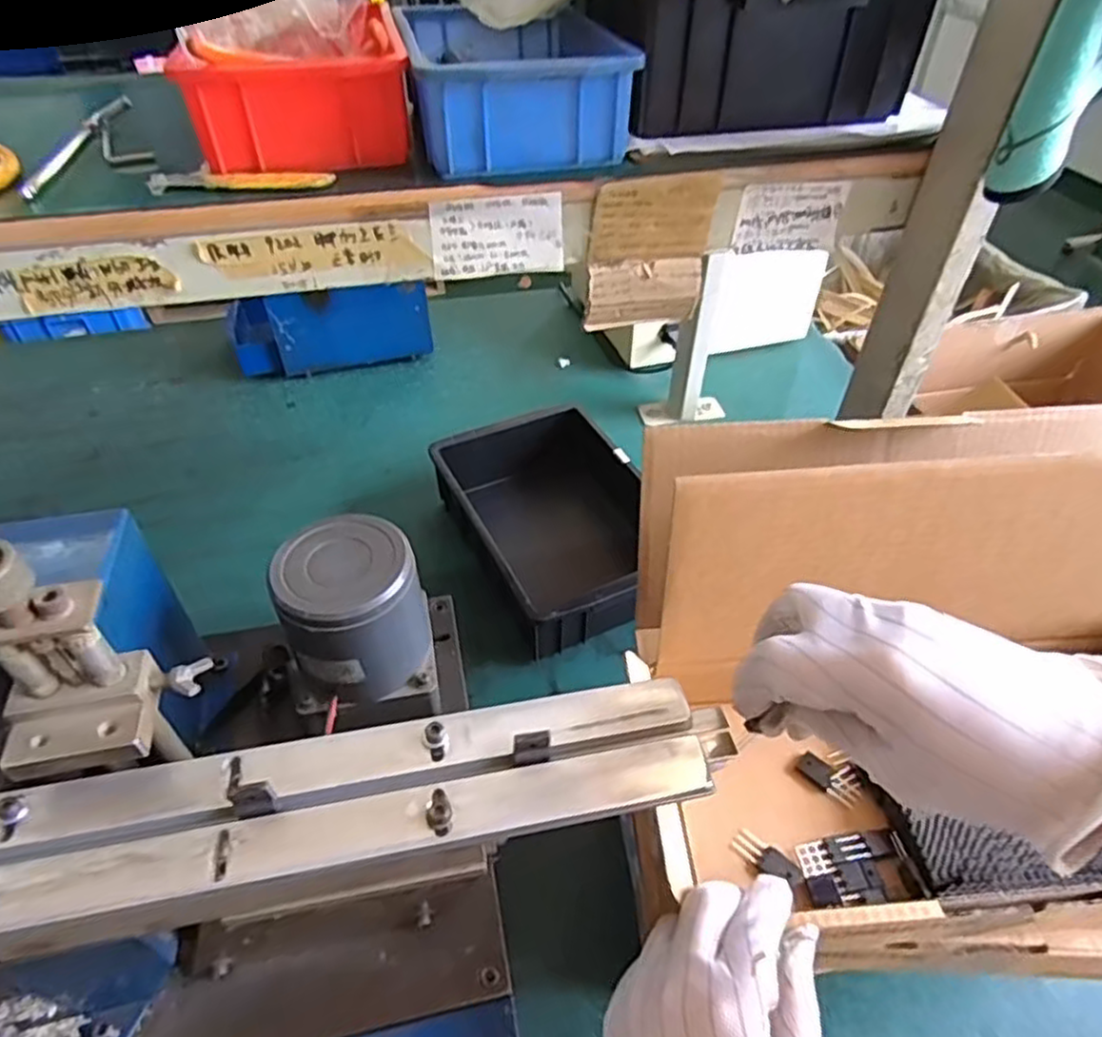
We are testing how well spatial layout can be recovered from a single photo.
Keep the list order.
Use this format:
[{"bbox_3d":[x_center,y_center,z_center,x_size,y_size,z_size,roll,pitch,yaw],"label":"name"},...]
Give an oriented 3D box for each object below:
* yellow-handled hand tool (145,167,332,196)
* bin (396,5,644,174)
[{"bbox_3d":[-0.181,-0.199,0.416,0.106,0.008,0.016,1,45,1],"label":"yellow-handled hand tool"},{"bbox_3d":[-0.028,-0.296,0.476,0.131,0.056,0.192,-6,45,-6],"label":"bin"}]

